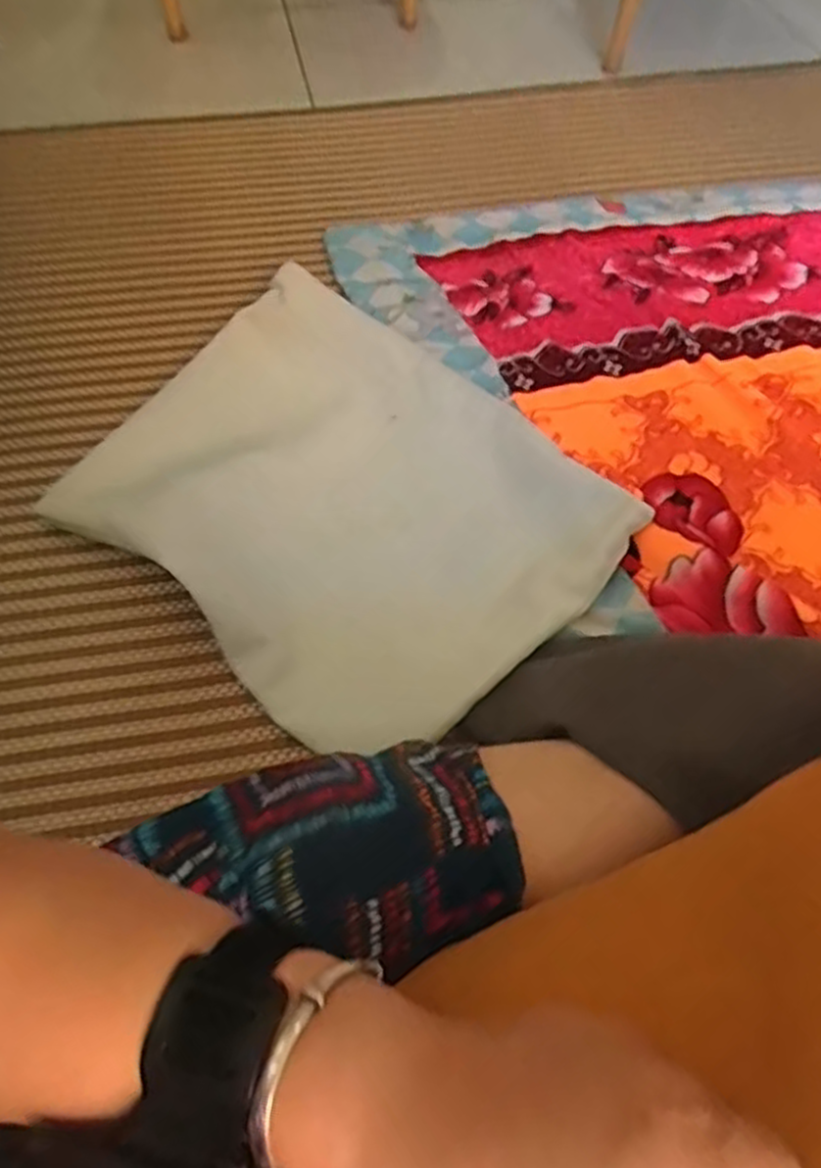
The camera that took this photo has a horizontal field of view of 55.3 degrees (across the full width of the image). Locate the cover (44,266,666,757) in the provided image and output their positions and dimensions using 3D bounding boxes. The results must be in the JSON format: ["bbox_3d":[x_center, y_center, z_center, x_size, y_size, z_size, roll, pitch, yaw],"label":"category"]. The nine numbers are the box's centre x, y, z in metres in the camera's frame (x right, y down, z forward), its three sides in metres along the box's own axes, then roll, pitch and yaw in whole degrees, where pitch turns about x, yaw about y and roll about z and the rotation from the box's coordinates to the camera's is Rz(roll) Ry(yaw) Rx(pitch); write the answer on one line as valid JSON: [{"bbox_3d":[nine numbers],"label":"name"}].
[{"bbox_3d":[-0.058,-0.082,0.671,0.425,0.039,0.347,37,64,21],"label":"cover"}]

